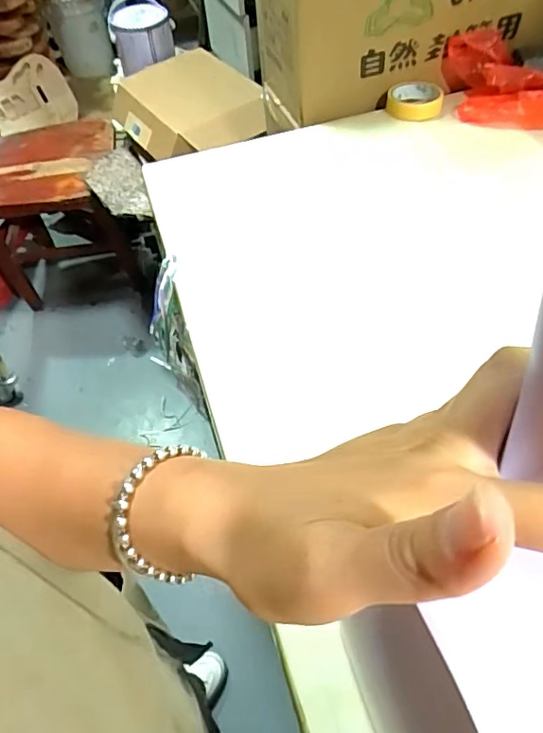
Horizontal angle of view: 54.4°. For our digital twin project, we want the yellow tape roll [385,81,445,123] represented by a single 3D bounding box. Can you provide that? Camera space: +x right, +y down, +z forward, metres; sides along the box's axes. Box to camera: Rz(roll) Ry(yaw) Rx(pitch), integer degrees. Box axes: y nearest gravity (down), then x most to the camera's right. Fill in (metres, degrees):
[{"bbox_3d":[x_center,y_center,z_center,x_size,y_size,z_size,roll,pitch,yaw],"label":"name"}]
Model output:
[{"bbox_3d":[0.233,-0.436,0.864,0.084,0.033,0.087,2,53,6],"label":"yellow tape roll"}]

